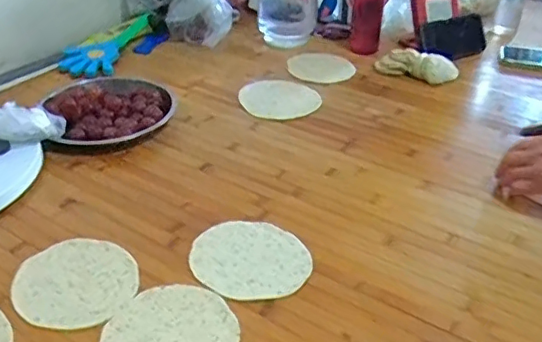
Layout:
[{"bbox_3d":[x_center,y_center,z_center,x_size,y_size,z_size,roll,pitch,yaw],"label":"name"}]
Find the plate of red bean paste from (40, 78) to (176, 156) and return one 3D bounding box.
[{"bbox_3d":[-0.258,-0.097,0.915,0.195,0.031,0.182,-10,36,-16],"label":"plate of red bean paste"}]

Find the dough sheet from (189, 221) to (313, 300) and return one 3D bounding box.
[{"bbox_3d":[-0.024,0.098,0.647,0.136,0.005,0.120,29,43,34],"label":"dough sheet"}]

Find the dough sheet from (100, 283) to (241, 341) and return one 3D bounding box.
[{"bbox_3d":[-0.099,0.160,0.555,0.128,0.004,0.126,-19,40,-26],"label":"dough sheet"}]

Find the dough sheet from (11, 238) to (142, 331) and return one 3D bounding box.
[{"bbox_3d":[-0.211,0.120,0.615,0.121,0.004,0.133,-24,42,-32],"label":"dough sheet"}]

